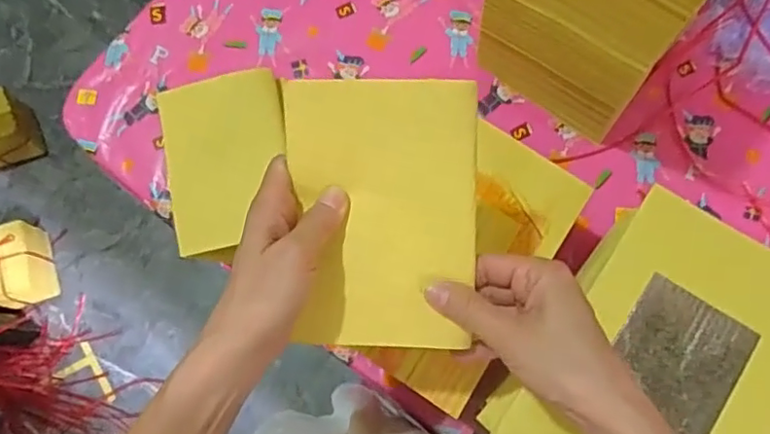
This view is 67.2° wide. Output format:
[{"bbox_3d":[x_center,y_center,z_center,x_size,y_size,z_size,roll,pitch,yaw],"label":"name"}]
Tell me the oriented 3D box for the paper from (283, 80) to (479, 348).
[{"bbox_3d":[-0.001,-0.001,0.351,0.112,0.012,0.156,0,94,3],"label":"paper"}]

